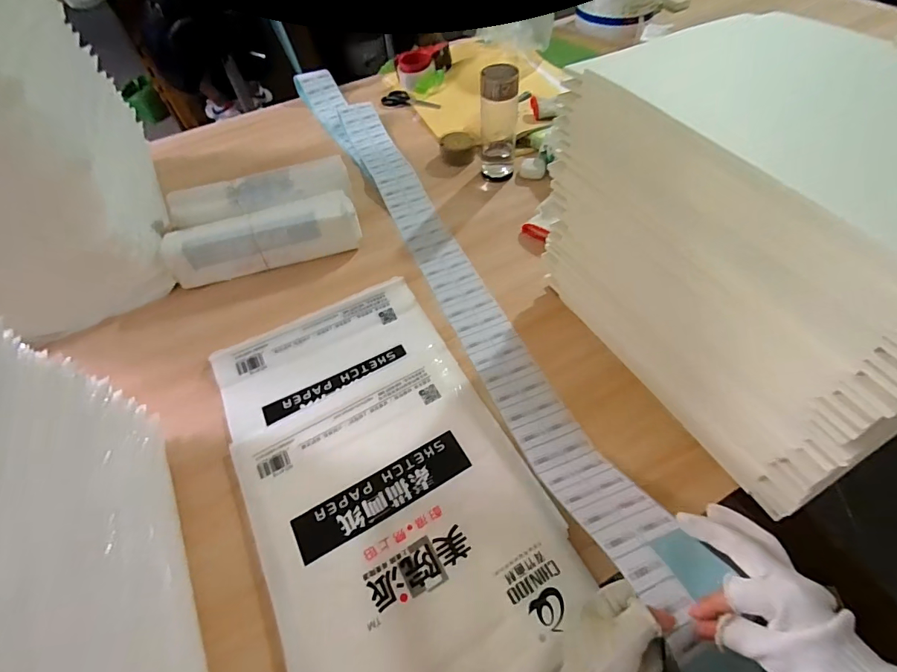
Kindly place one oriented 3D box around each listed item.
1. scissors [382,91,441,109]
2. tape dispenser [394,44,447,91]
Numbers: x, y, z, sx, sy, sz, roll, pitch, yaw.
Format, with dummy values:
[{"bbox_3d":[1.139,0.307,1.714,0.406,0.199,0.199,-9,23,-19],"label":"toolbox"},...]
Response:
[{"bbox_3d":[-0.085,-0.575,1.064,0.155,0.009,0.065,13,57,13],"label":"scissors"},{"bbox_3d":[-0.065,-0.681,1.095,0.140,0.060,0.092,-35,60,-19],"label":"tape dispenser"}]

